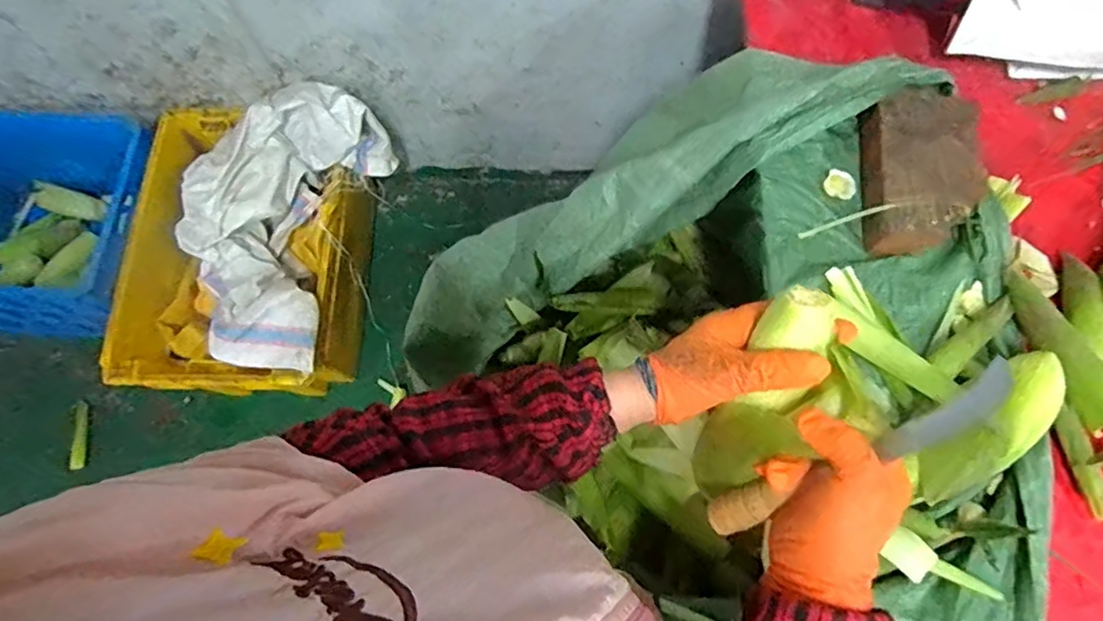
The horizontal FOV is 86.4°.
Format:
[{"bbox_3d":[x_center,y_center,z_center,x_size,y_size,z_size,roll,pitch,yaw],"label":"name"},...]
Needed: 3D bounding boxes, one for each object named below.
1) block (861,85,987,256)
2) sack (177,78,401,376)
[{"bbox_3d":[0.402,-0.148,0.639,0.118,0.046,0.189,10,71,5],"label":"block"},{"bbox_3d":[-0.574,-0.181,1.202,0.346,0.198,0.563,14,71,7],"label":"sack"}]

